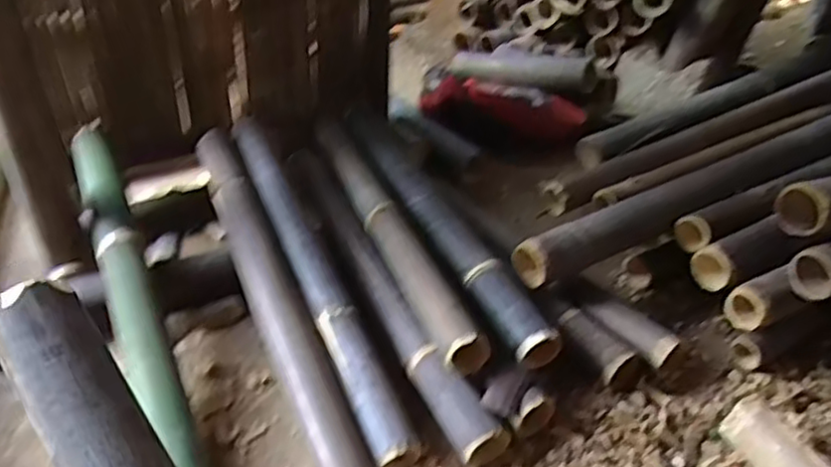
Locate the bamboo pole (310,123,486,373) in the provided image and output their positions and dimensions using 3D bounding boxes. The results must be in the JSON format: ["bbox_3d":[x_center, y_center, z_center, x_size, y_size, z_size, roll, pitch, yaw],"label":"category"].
[{"bbox_3d":[-0.054,-0.031,1.068,0.064,0.051,0.645,-13,38,-19],"label":"bamboo pole"}]

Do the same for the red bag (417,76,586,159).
[{"bbox_3d":[0.181,-0.244,1.456,0.348,0.141,0.091,7,36,7],"label":"red bag"}]

